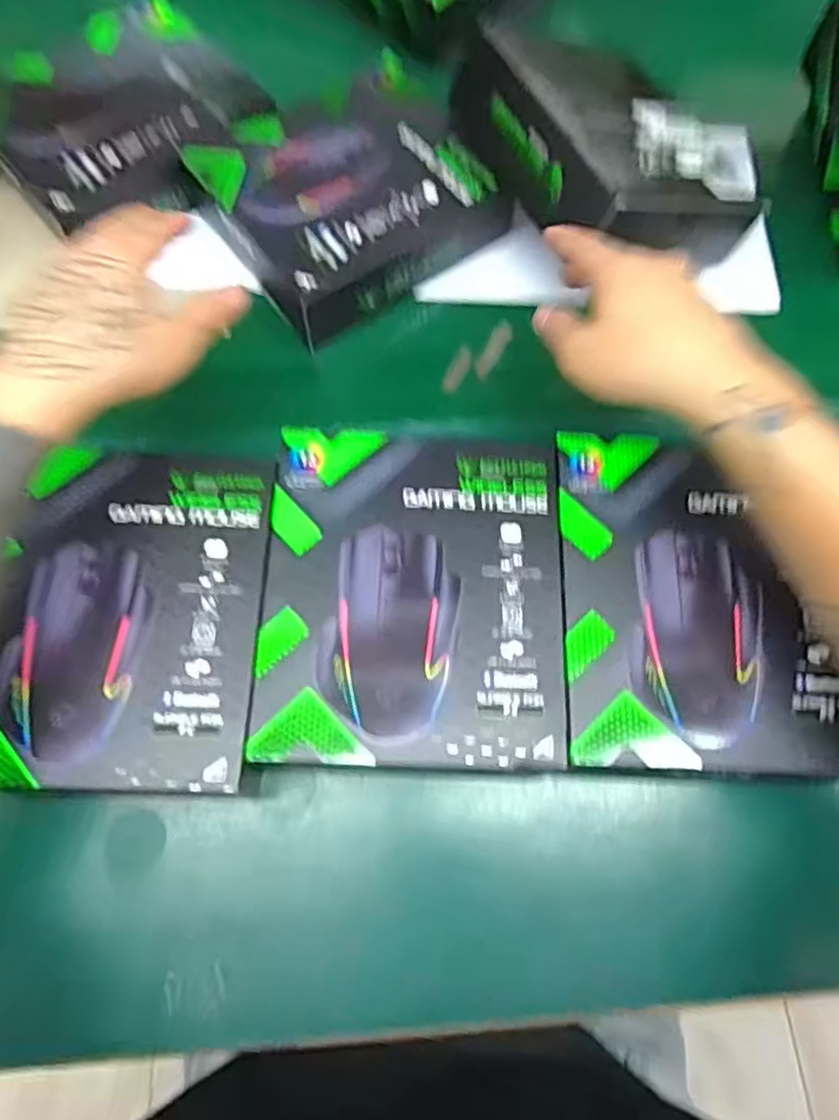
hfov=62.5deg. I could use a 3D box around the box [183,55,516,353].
[{"bbox_3d":[-0.051,-0.263,0.504,0.183,0.049,0.157,-36,74,-14],"label":"box"}]

